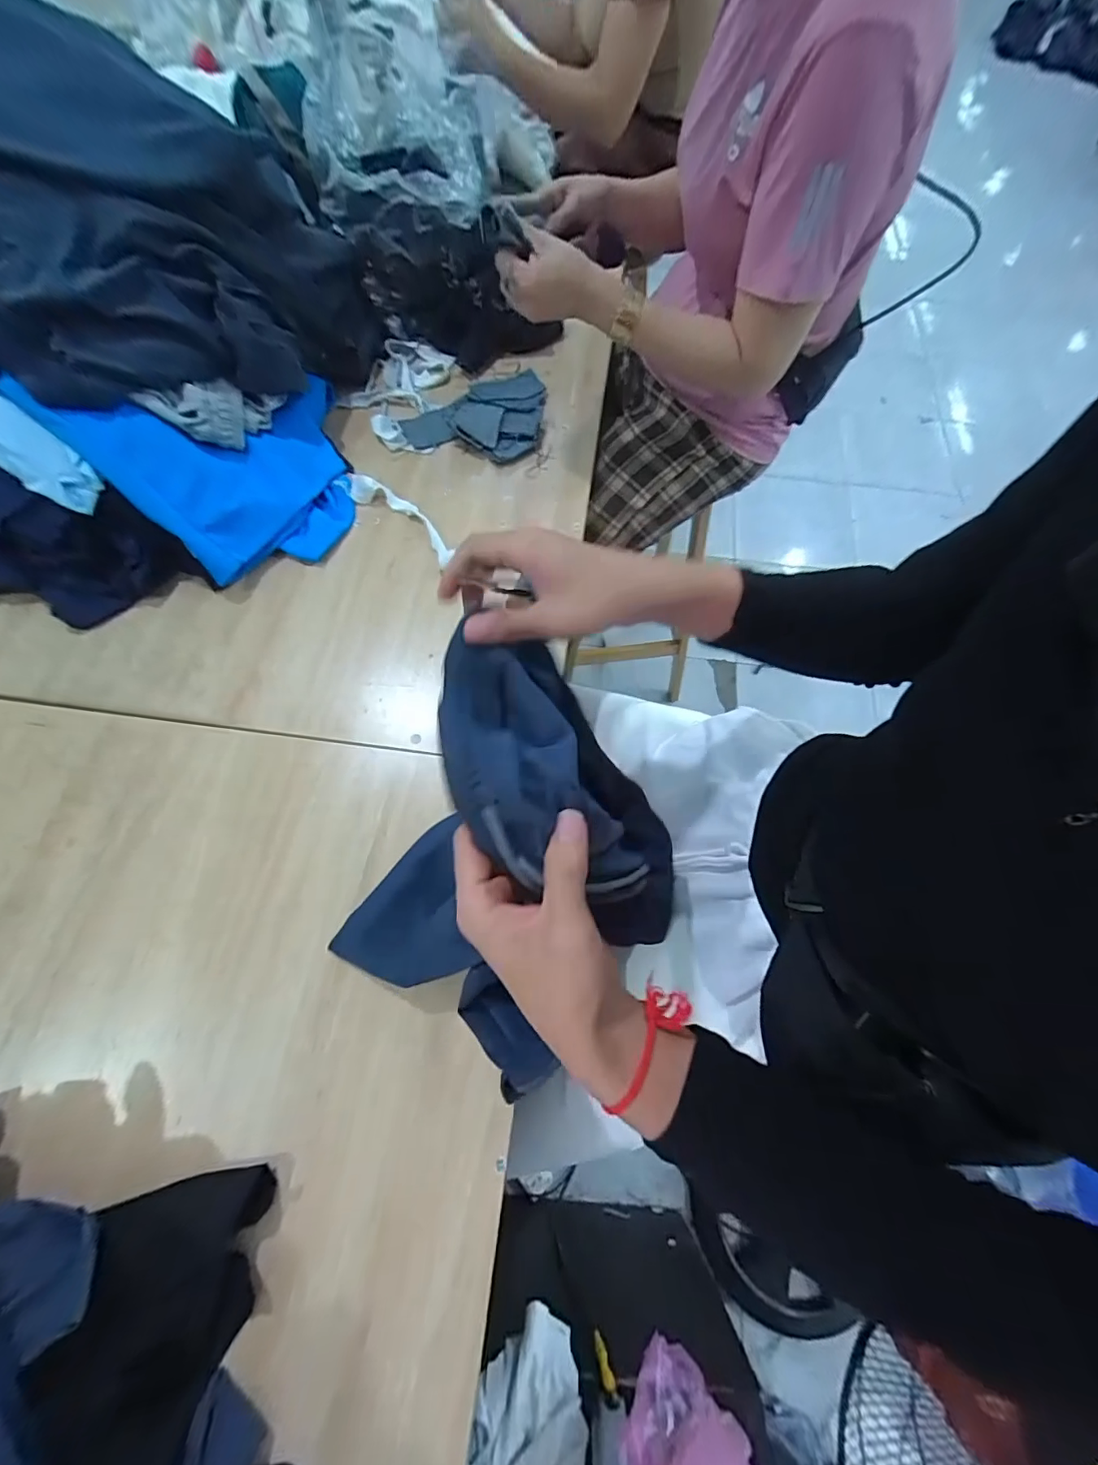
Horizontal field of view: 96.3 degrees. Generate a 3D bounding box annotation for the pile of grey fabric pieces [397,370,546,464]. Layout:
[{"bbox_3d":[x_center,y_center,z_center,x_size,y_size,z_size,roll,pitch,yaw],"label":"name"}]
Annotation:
[{"bbox_3d":[-0.109,-0.484,0.737,0.197,0.017,0.179,9,68,4],"label":"pile of grey fabric pieces"}]

